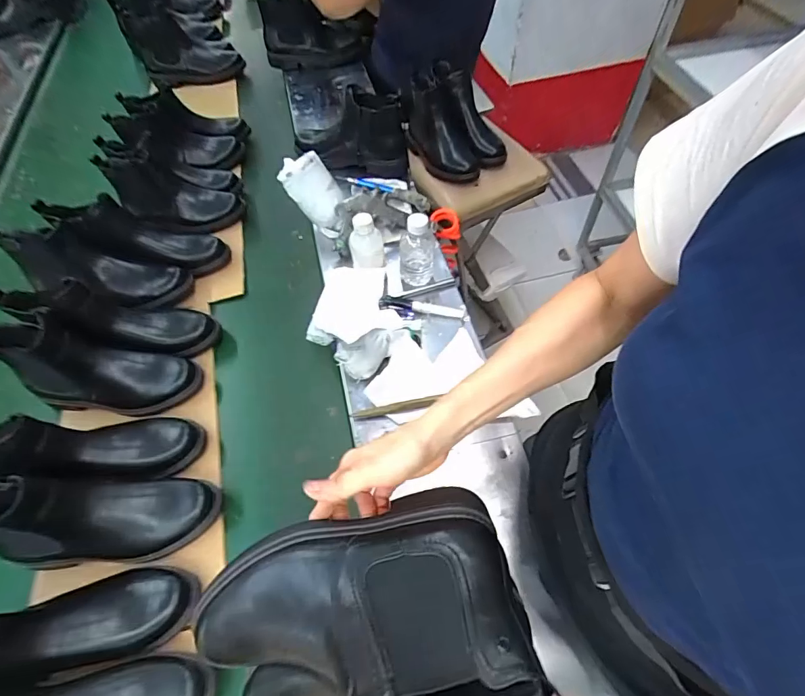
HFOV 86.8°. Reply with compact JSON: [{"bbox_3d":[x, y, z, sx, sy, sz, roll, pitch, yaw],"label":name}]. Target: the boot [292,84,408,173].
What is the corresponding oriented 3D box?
[{"bbox_3d":[-0.116,-0.458,0.925,0.257,0.186,0.078,11,60,11],"label":"boot"}]

